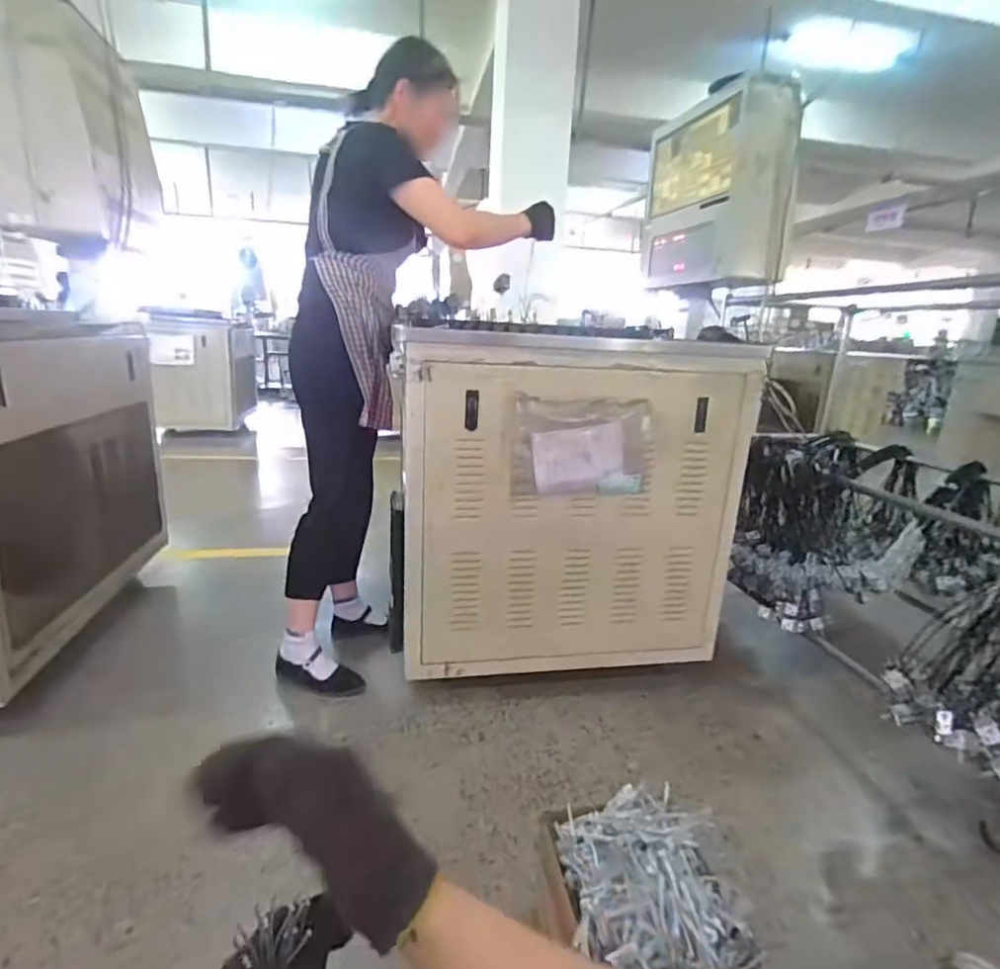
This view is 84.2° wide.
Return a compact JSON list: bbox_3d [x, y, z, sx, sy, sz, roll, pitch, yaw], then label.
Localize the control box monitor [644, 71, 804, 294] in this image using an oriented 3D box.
[{"bbox_3d":[0.624,-0.836,1.607,0.221,0.471,0.454,0,16,-13],"label":"control box monitor"}]

